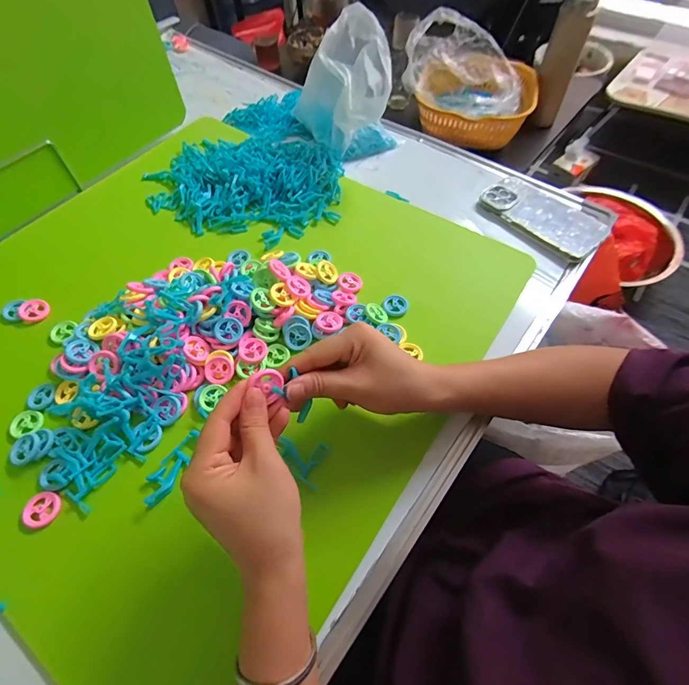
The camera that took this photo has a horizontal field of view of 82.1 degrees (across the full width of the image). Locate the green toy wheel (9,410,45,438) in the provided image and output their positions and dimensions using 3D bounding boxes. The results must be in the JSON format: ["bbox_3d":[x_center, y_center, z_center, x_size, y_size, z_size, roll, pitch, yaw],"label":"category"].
[{"bbox_3d":[-0.314,0.080,0.391,0.031,0.009,0.028,19,59,14],"label":"green toy wheel"}]

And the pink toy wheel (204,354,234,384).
[{"bbox_3d":[-0.132,0.029,0.417,0.031,0.005,0.029,7,79,2],"label":"pink toy wheel"}]

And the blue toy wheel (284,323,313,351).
[{"bbox_3d":[-0.053,-0.008,0.441,0.028,0.004,0.028,0,82,0],"label":"blue toy wheel"}]

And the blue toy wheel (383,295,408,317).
[{"bbox_3d":[0.060,-0.045,0.469,0.029,0.007,0.030,-1,57,1],"label":"blue toy wheel"}]

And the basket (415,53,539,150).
[{"bbox_3d":[0.260,-0.488,0.795,0.218,0.099,0.214,13,58,10],"label":"basket"}]

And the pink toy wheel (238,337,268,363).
[{"bbox_3d":[-0.099,0.008,0.428,0.029,0.005,0.030,-1,57,1],"label":"pink toy wheel"}]

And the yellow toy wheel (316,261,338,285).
[{"bbox_3d":[-0.021,-0.086,0.486,0.024,0.012,0.030,-8,60,-5],"label":"yellow toy wheel"}]

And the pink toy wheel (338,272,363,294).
[{"bbox_3d":[0.007,-0.074,0.487,0.030,0.006,0.028,-1,57,1],"label":"pink toy wheel"}]

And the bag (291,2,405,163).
[{"bbox_3d":[0.012,-0.373,0.585,0.114,0.159,0.171,-37,63,-20],"label":"bag"}]

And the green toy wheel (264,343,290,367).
[{"bbox_3d":[-0.073,0.013,0.433,0.025,0.009,0.027,-1,57,1],"label":"green toy wheel"}]

